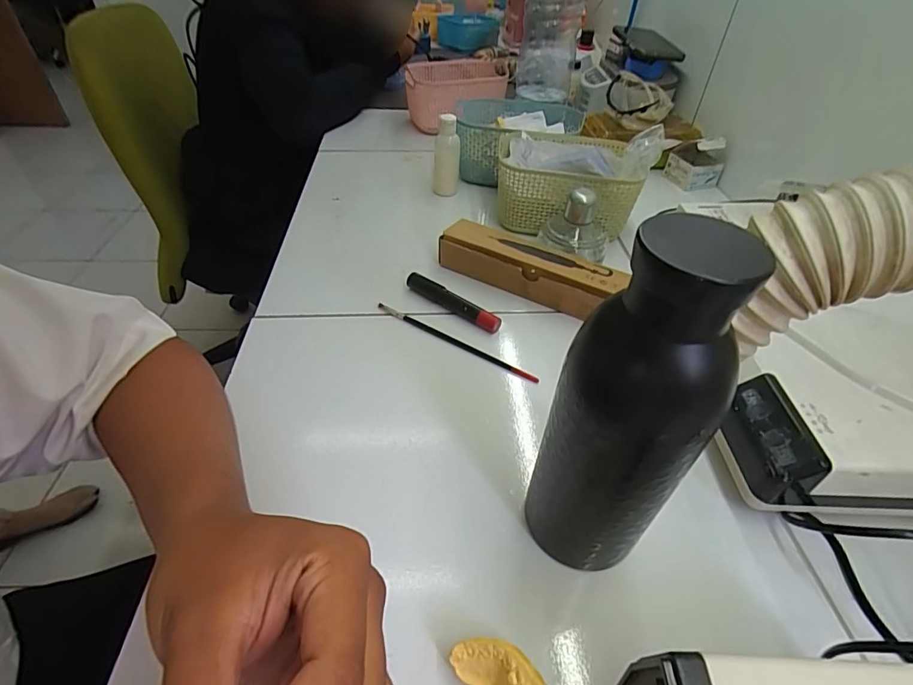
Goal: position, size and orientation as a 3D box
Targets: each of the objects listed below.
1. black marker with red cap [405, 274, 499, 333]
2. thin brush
[{"bbox_3d":[-0.003,-0.040,0.454,0.107,0.021,0.015,30,51,27],"label":"black marker with red cap"},{"bbox_3d":[-0.002,-0.003,0.425,0.169,0.010,0.011,25,49,23],"label":"thin brush"}]

